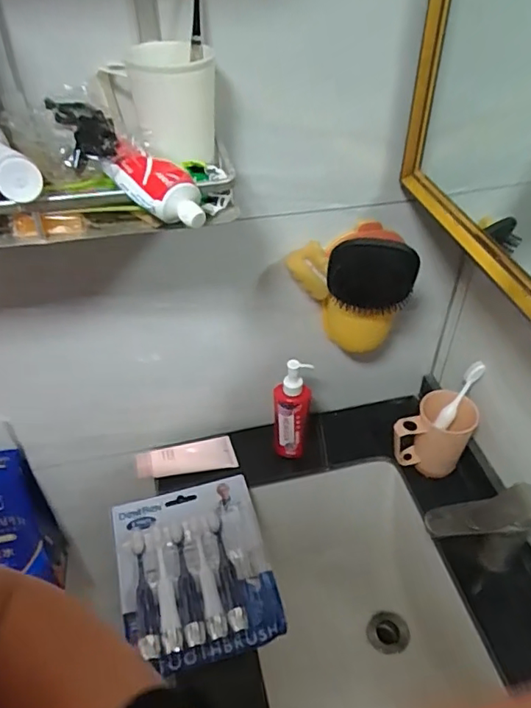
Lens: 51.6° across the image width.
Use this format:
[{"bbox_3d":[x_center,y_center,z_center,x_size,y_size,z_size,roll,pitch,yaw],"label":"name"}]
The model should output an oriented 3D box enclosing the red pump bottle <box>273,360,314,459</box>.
[{"bbox_3d":[0.037,0.084,0.787,0.048,0.177,0.036,6,43,7],"label":"red pump bottle"}]

